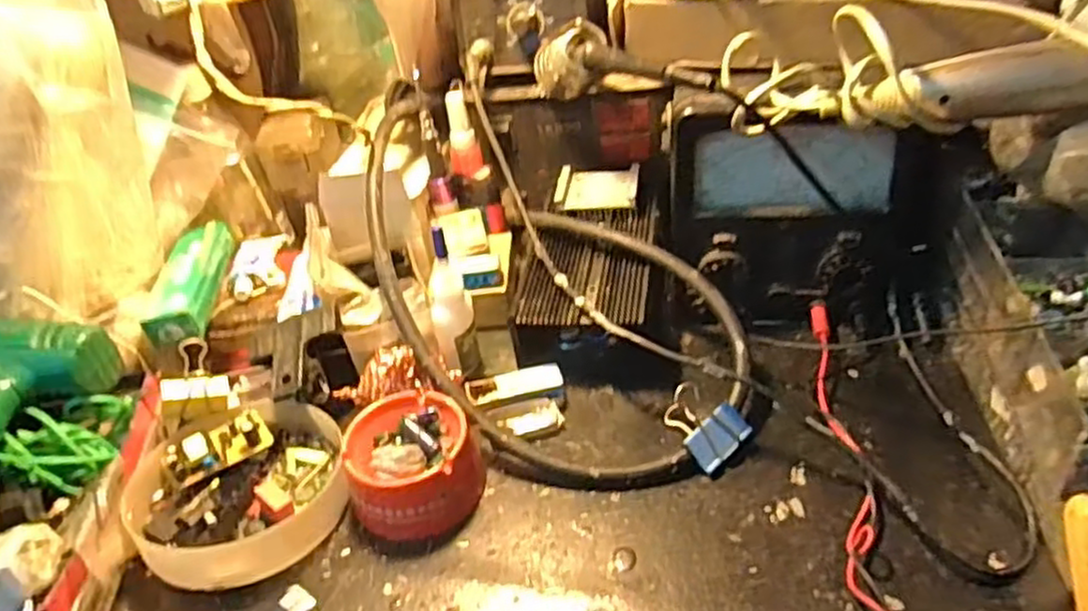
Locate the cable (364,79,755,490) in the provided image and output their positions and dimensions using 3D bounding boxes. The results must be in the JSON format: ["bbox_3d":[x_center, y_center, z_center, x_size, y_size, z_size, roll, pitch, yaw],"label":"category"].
[{"bbox_3d":[-0.022,-0.040,0.547,0.206,0.156,0.367,-24,41,-20],"label":"cable"}]

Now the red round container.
[{"bbox_3d":[-0.082,0.102,0.469,0.080,0.043,0.085,-5,38,4],"label":"red round container"}]

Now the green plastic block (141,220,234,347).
[{"bbox_3d":[-0.273,-0.022,0.570,0.037,0.029,0.148,-11,38,-3],"label":"green plastic block"}]

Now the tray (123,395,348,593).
[{"bbox_3d":[-0.197,0.114,0.474,0.131,0.038,0.132,-5,38,4],"label":"tray"}]

